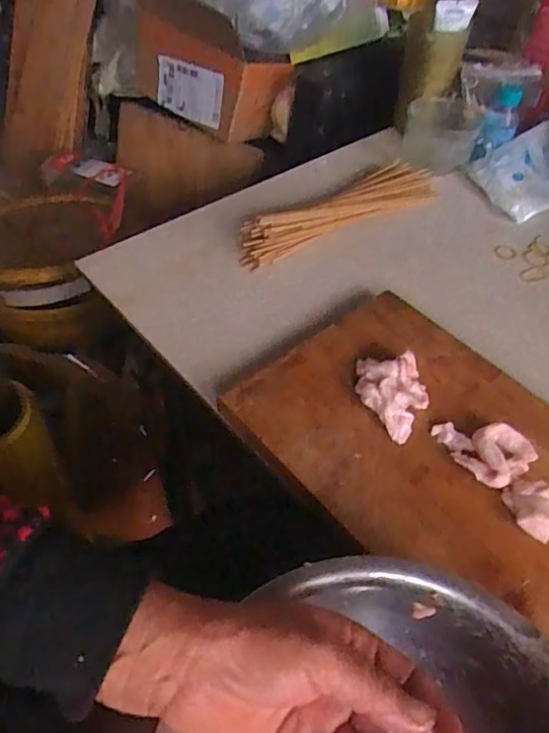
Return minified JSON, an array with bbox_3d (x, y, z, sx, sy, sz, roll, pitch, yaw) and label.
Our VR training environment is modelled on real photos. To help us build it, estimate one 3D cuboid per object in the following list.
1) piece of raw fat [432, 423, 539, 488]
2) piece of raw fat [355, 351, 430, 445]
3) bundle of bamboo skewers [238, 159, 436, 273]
[{"bbox_3d":[0.158,0.059,0.428,0.050,0.016,0.065,-32,58,-27],"label":"piece of raw fat"},{"bbox_3d":[0.096,0.017,0.455,0.053,0.025,0.074,-26,55,-23],"label":"piece of raw fat"},{"bbox_3d":[0.075,-0.173,0.633,0.266,0.034,0.064,-28,56,-24],"label":"bundle of bamboo skewers"}]

